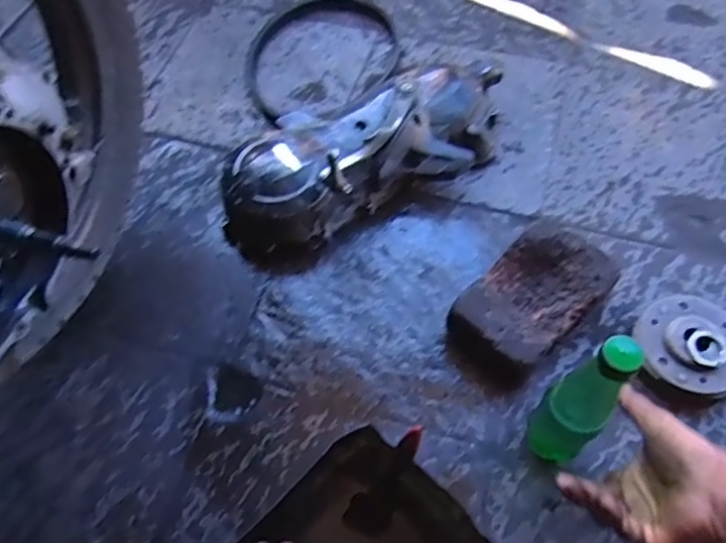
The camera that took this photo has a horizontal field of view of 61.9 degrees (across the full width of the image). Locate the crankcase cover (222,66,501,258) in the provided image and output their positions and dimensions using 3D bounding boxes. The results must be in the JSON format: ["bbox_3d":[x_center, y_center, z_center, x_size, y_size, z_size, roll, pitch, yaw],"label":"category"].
[{"bbox_3d":[0.011,-0.159,0.774,0.411,0.091,0.158,-25,61,-12],"label":"crankcase cover"}]

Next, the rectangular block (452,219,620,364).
[{"bbox_3d":[0.189,0.028,0.674,0.169,0.059,0.108,-39,64,-19],"label":"rectangular block"}]

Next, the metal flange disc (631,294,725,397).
[{"bbox_3d":[0.351,0.077,0.650,0.108,0.038,0.110,-1,59,2],"label":"metal flange disc"}]

